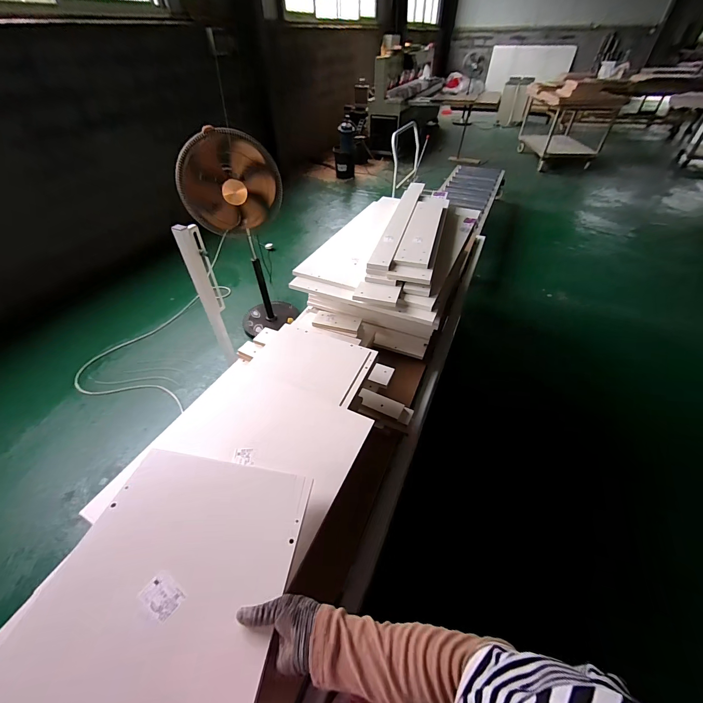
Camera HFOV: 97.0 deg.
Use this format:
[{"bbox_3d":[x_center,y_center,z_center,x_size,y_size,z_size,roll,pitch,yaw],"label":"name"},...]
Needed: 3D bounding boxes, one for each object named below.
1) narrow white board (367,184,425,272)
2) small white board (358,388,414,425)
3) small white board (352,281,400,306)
[{"bbox_3d":[0.220,-0.603,1.396,0.089,0.022,0.907,11,45,14],"label":"narrow white board"},{"bbox_3d":[0.105,0.172,0.971,0.173,0.013,0.052,22,74,8],"label":"small white board"},{"bbox_3d":[0.089,-0.201,1.068,0.148,0.014,0.085,13,62,11],"label":"small white board"}]

